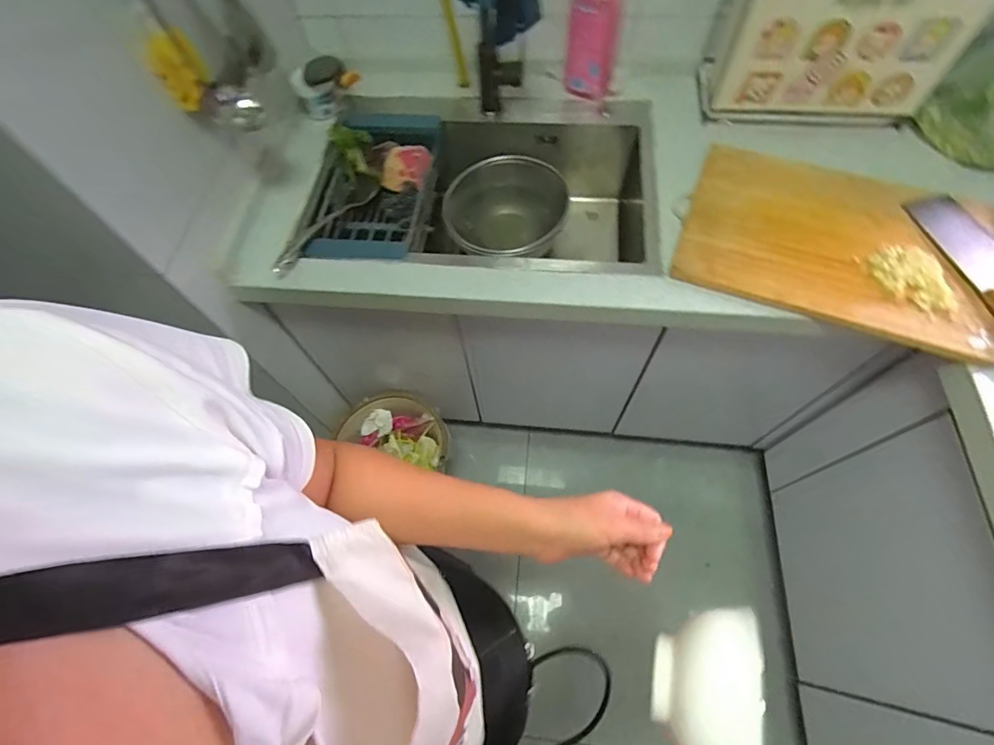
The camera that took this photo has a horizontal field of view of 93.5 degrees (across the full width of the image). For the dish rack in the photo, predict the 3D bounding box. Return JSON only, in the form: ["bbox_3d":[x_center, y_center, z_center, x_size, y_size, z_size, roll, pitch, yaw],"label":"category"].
[{"bbox_3d":[-0.237,-0.351,0.929,0.216,0.097,0.383,2,64,5],"label":"dish rack"}]

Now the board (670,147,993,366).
[{"bbox_3d":[0.543,-0.215,0.755,0.450,0.032,0.305,19,66,12],"label":"board"}]

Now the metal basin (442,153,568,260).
[{"bbox_3d":[0.038,-0.356,1.018,0.250,0.104,0.254,-1,64,3],"label":"metal basin"}]

